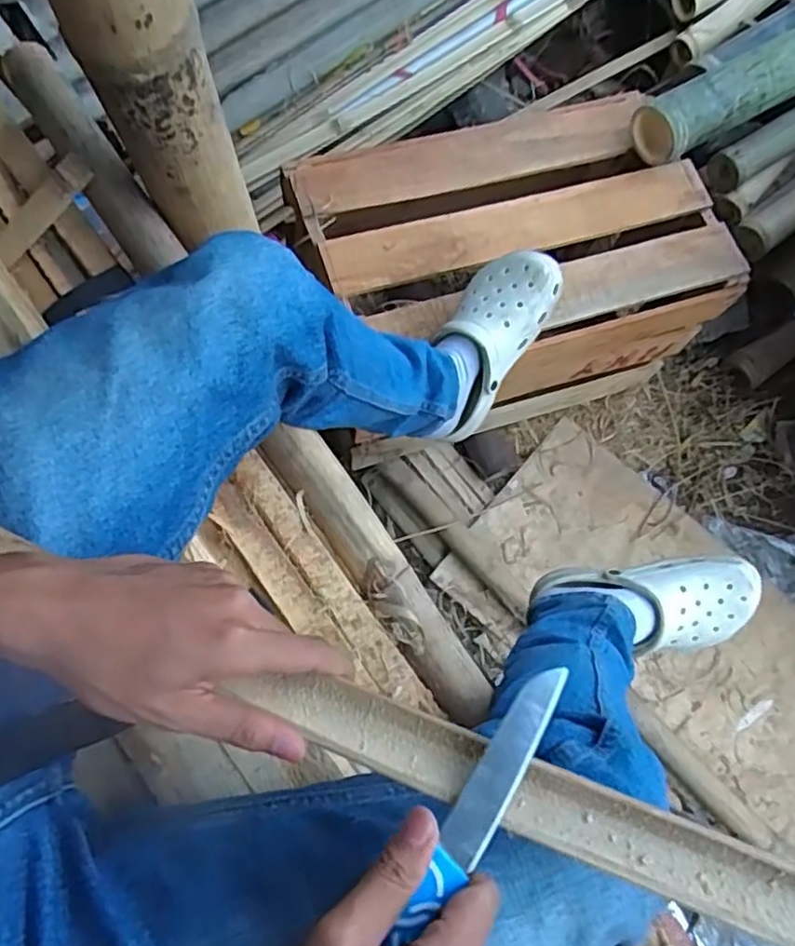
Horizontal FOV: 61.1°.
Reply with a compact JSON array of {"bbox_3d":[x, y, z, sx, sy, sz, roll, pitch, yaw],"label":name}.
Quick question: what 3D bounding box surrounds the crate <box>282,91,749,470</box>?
[{"bbox_3d":[0.173,-0.314,1.074,0.587,0.295,0.372,-19,78,-4],"label":"crate"}]

